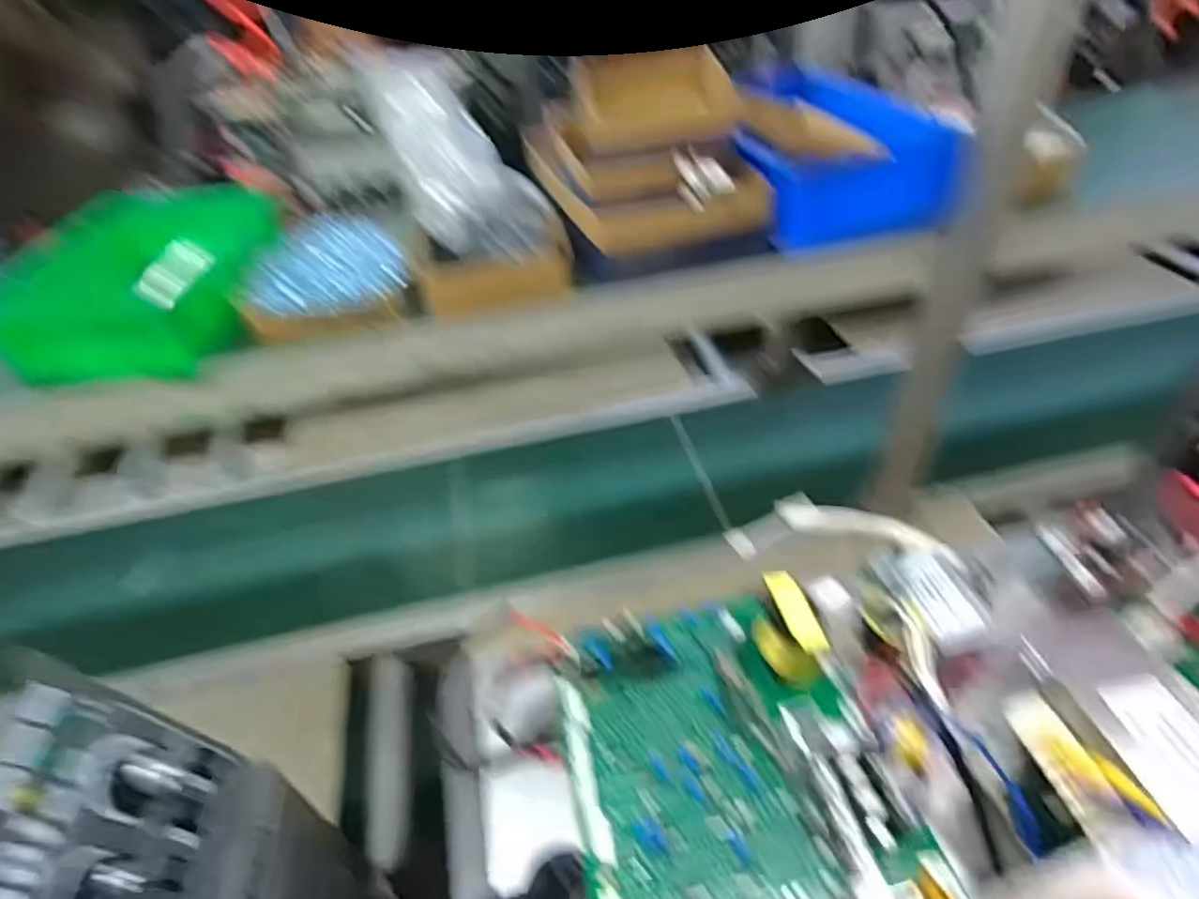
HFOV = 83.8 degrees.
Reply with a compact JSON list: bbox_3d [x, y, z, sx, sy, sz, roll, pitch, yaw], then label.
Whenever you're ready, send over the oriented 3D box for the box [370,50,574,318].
[{"bbox_3d":[-0.127,-0.271,0.656,0.144,0.168,0.223,-13,42,-8],"label":"box"}]

